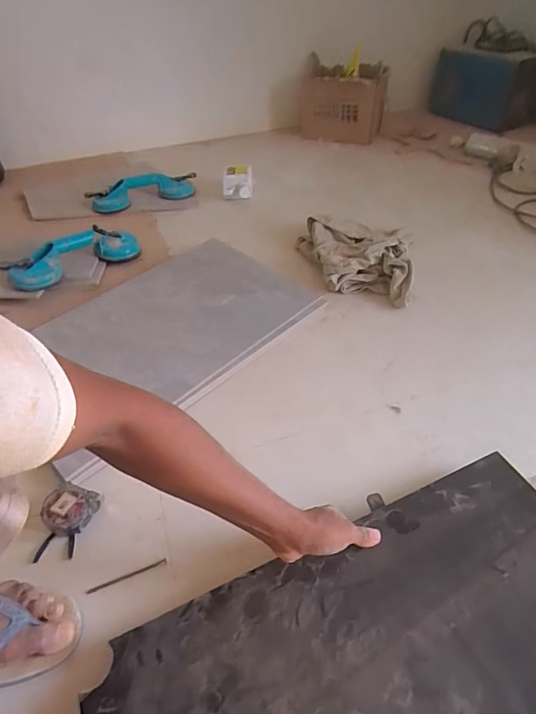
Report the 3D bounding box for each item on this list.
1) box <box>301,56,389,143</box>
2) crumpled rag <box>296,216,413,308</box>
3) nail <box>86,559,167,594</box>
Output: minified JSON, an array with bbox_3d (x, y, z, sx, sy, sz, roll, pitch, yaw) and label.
[{"bbox_3d":[0.288,-0.971,1.629,0.298,0.236,0.212,8,46,8],"label":"box"},{"bbox_3d":[0.201,-0.257,1.026,0.273,0.069,0.309,7,46,10],"label":"crumpled rag"},{"bbox_3d":[-0.185,0.290,0.567,0.103,0.004,0.007,-16,47,-15],"label":"nail"}]

